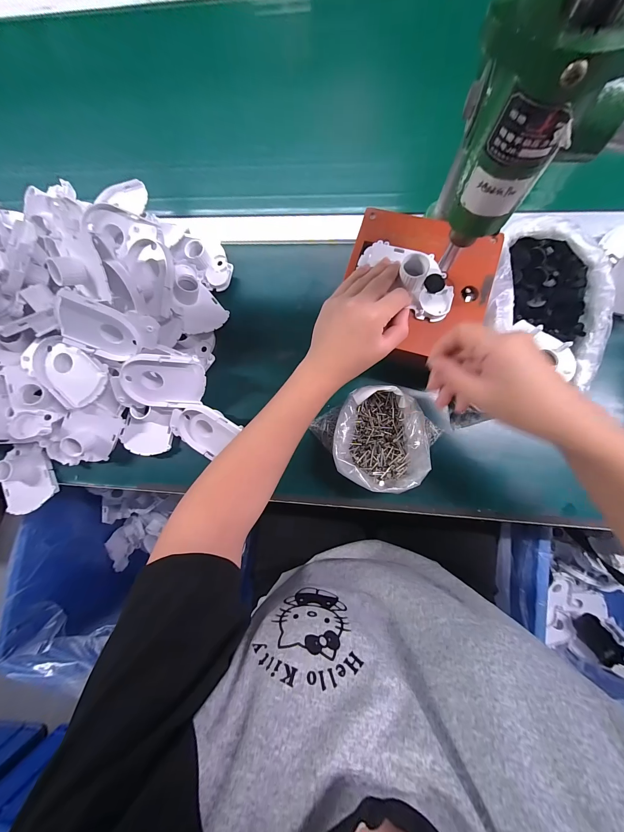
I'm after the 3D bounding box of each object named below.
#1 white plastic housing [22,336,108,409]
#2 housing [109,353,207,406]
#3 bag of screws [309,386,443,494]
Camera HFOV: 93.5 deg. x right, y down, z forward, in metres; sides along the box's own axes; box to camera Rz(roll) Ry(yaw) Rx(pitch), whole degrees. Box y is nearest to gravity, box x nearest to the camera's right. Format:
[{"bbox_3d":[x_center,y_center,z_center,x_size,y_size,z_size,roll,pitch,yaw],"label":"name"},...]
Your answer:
[{"bbox_3d":[-0.297,-0.058,0.350,0.096,0.025,0.066,39,88,8],"label":"white plastic housing"},{"bbox_3d":[-0.180,-0.046,0.347,0.101,0.065,0.030,-8,38,-4],"label":"housing"},{"bbox_3d":[0.076,0.028,0.336,0.112,0.063,0.105,34,87,8],"label":"bag of screws"}]

